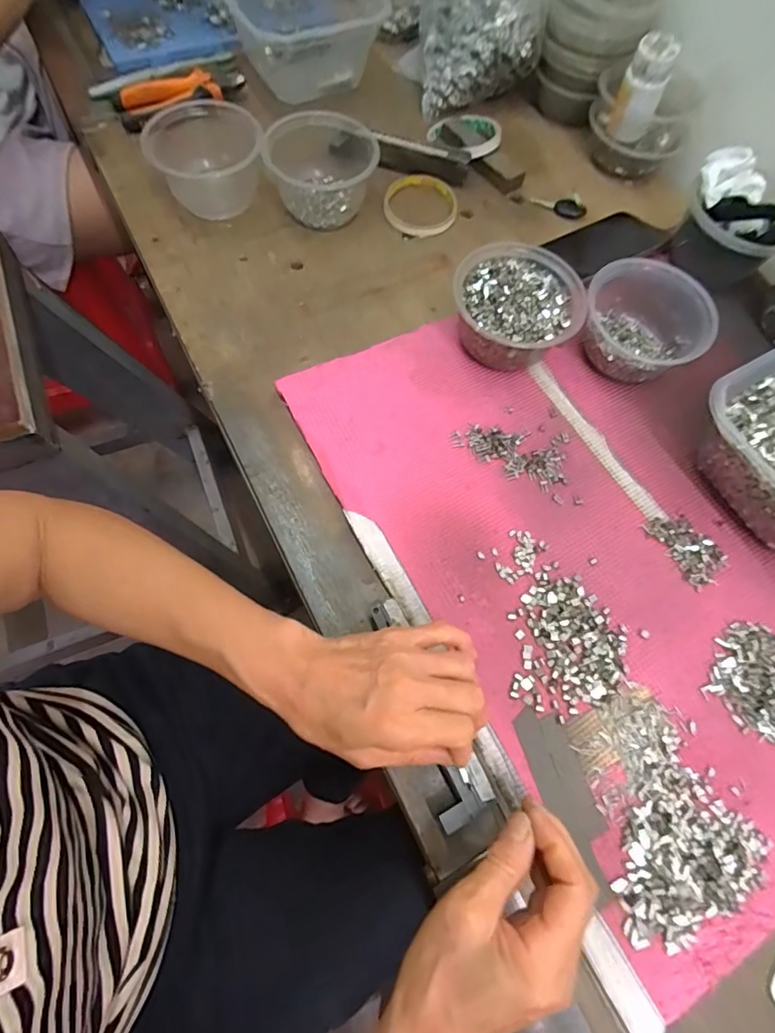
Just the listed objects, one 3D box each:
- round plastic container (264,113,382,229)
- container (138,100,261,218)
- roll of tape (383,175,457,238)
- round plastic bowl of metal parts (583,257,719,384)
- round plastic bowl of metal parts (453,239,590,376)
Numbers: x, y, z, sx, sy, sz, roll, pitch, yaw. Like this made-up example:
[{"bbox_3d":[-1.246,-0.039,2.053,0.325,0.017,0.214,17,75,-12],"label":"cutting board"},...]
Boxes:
[{"bbox_3d":[-0.069,-0.378,0.535,0.111,0.063,0.116,1,68,-2],"label":"round plastic container"},{"bbox_3d":[-0.189,-0.375,0.522,0.112,0.057,0.112,-17,70,-11],"label":"container"},{"bbox_3d":[0.037,-0.351,0.564,0.081,0.009,0.085,1,68,-2],"label":"roll of tape"},{"bbox_3d":[0.233,-0.176,0.464,0.113,0.069,0.095,36,71,12],"label":"round plastic bowl of metal parts"},{"bbox_3d":[0.120,-0.191,0.467,0.114,0.061,0.117,1,68,-2],"label":"round plastic bowl of metal parts"}]

